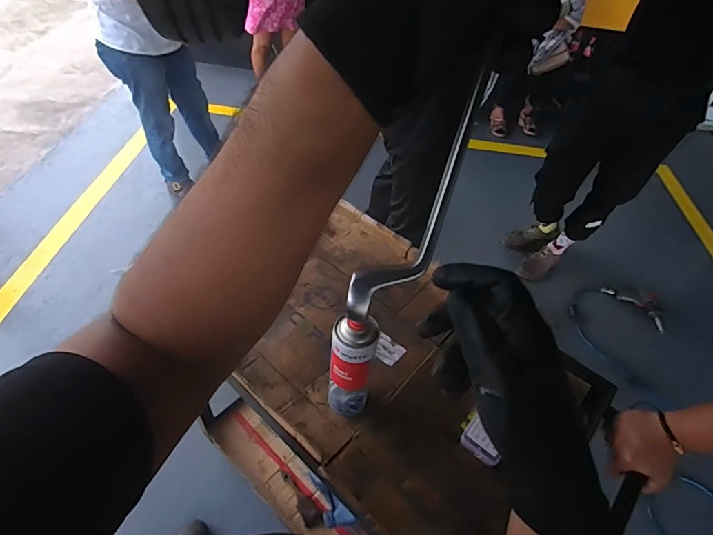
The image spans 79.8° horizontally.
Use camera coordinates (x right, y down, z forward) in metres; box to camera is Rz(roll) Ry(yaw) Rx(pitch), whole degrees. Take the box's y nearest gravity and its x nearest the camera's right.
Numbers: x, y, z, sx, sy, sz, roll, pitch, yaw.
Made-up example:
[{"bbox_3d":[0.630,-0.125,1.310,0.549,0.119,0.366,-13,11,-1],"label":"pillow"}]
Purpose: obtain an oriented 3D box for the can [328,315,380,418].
[{"bbox_3d":[-0.007,0.154,0.643,0.065,0.214,0.057,4,47,-1],"label":"can"}]

